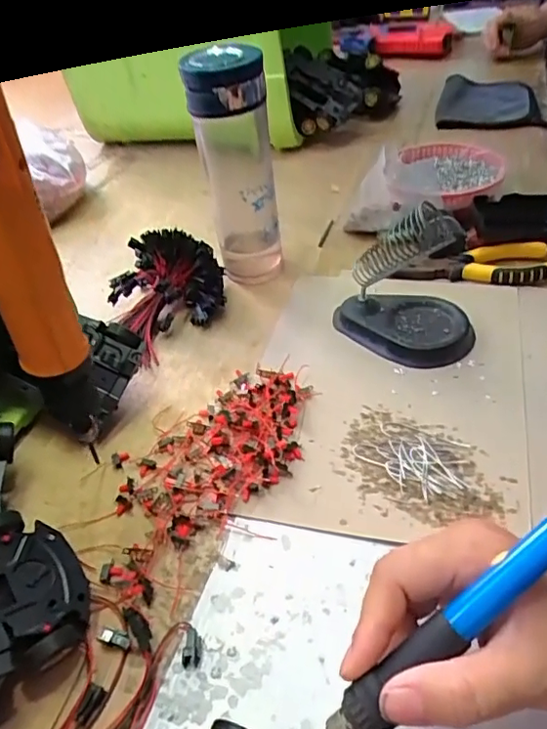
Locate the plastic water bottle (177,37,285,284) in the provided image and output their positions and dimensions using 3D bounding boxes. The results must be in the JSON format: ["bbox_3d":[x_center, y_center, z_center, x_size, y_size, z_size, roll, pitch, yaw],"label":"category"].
[{"bbox_3d":[-0.033,-0.179,0.517,0.065,0.205,0.060,-8,42,-1],"label":"plastic water bottle"}]

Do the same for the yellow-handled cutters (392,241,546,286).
[{"bbox_3d":[0.192,-0.090,0.525,0.143,0.027,0.054,-3,42,4],"label":"yellow-handled cutters"}]

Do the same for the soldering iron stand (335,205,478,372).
[{"bbox_3d":[0.105,-0.067,0.443,0.108,0.114,0.075,2,43,10],"label":"soldering iron stand"}]

